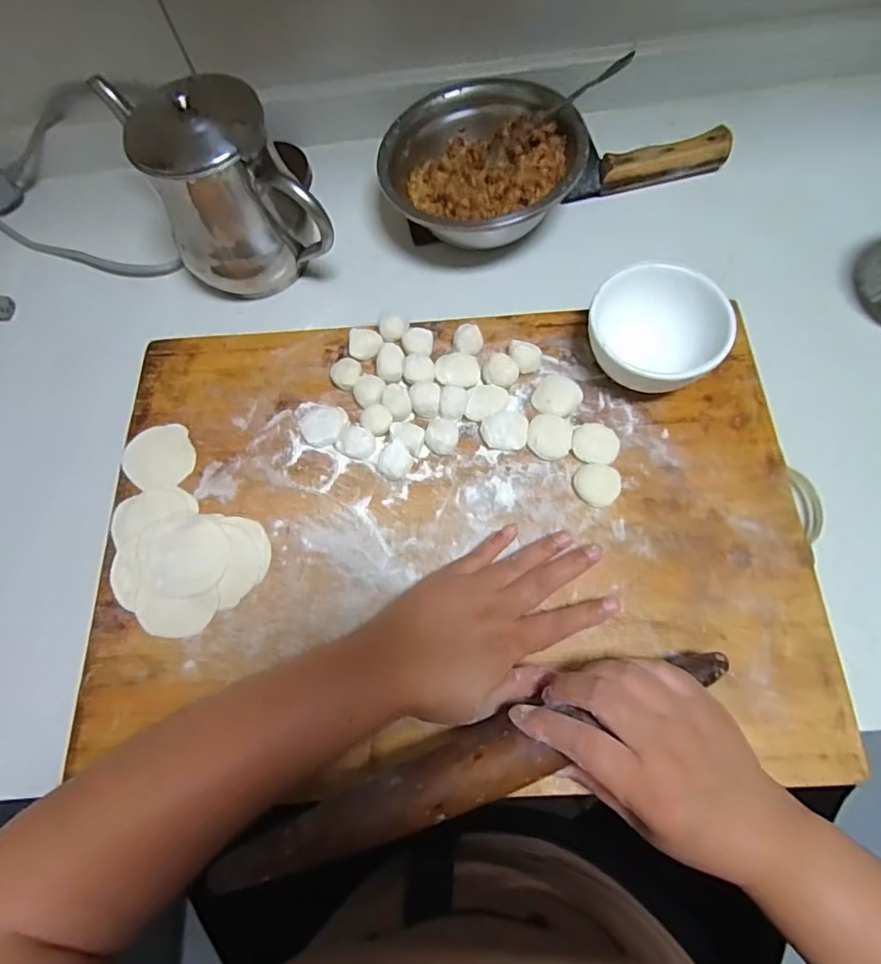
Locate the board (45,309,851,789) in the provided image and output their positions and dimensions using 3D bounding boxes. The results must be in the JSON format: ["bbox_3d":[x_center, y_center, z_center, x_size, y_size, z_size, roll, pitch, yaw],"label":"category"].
[{"bbox_3d":[0.005,0.024,0.399,0.485,0.027,0.337,-2,67,3],"label":"board"}]

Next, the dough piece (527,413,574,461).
[{"bbox_3d":[0.082,-0.035,0.414,0.032,0.009,0.035,-2,69,4],"label":"dough piece"}]

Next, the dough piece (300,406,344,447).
[{"bbox_3d":[-0.092,-0.044,0.431,0.034,0.013,0.037,-2,69,4],"label":"dough piece"}]

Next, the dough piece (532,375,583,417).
[{"bbox_3d":[0.091,-0.068,0.428,0.036,0.007,0.037,-2,69,4],"label":"dough piece"}]

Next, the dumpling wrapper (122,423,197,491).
[{"bbox_3d":[-0.221,-0.021,0.433,0.056,0.004,0.053,-2,69,4],"label":"dumpling wrapper"}]

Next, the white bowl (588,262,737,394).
[{"bbox_3d":[0.154,-0.102,0.406,0.093,0.056,0.090,-2,69,4],"label":"white bowl"}]

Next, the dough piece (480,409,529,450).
[{"bbox_3d":[0.048,-0.040,0.416,0.034,0.012,0.029,11,70,9],"label":"dough piece"}]

